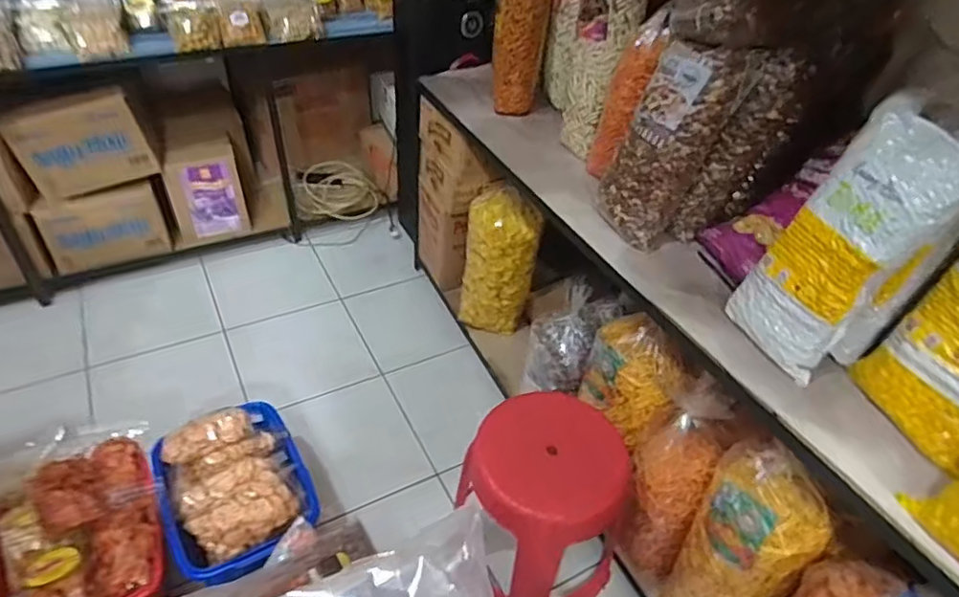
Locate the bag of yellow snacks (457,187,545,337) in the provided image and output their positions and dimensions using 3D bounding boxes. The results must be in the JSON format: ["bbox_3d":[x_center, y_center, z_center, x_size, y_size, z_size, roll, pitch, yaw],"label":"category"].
[{"bbox_3d":[0.061,-0.102,1.927,0.215,0.485,0.169,5,42,0],"label":"bag of yellow snacks"}]

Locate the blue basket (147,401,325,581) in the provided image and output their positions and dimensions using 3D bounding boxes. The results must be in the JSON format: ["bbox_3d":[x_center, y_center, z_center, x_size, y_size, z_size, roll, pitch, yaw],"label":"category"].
[{"bbox_3d":[-0.550,0.413,1.336,0.300,0.125,0.414,-20,47,-25],"label":"blue basket"}]

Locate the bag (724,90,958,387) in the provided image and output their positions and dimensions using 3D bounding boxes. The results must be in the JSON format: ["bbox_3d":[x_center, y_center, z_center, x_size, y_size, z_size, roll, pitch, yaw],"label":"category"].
[{"bbox_3d":[0.612,-0.087,0.956,0.143,0.439,0.202,3,37,-34],"label":"bag"}]

